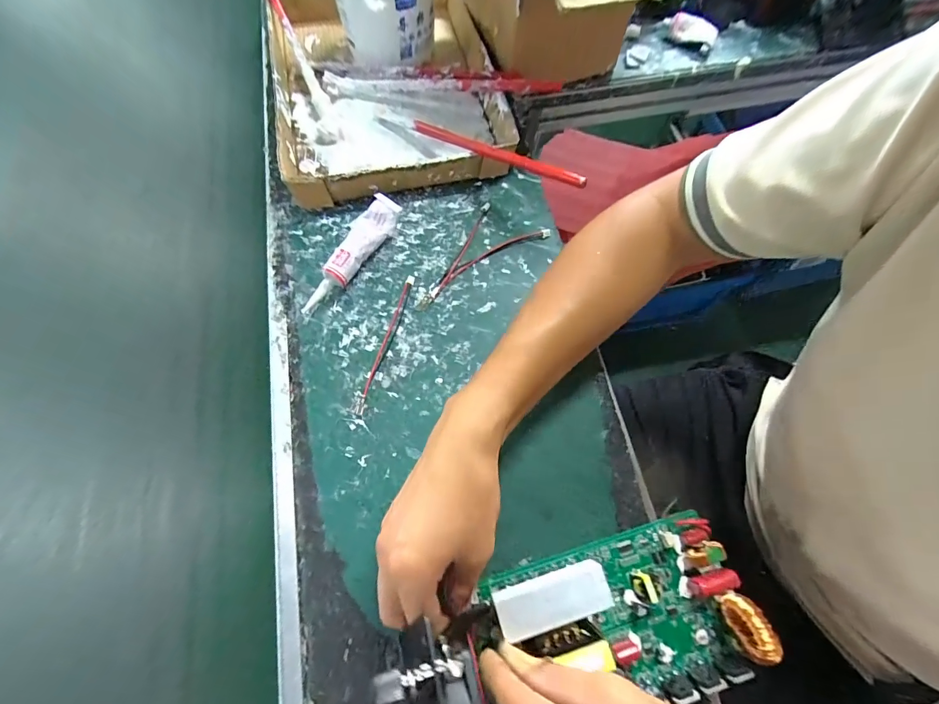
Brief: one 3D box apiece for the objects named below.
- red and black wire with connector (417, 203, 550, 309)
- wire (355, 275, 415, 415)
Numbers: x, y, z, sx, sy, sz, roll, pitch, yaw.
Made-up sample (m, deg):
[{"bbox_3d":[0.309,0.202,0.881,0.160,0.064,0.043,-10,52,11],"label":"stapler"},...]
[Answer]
[{"bbox_3d":[0.000,-0.102,0.385,0.146,0.005,0.065,-32,72,-11],"label":"red and black wire with connector"},{"bbox_3d":[-0.073,-0.010,0.353,0.010,0.004,0.136,15,70,5],"label":"wire"}]

